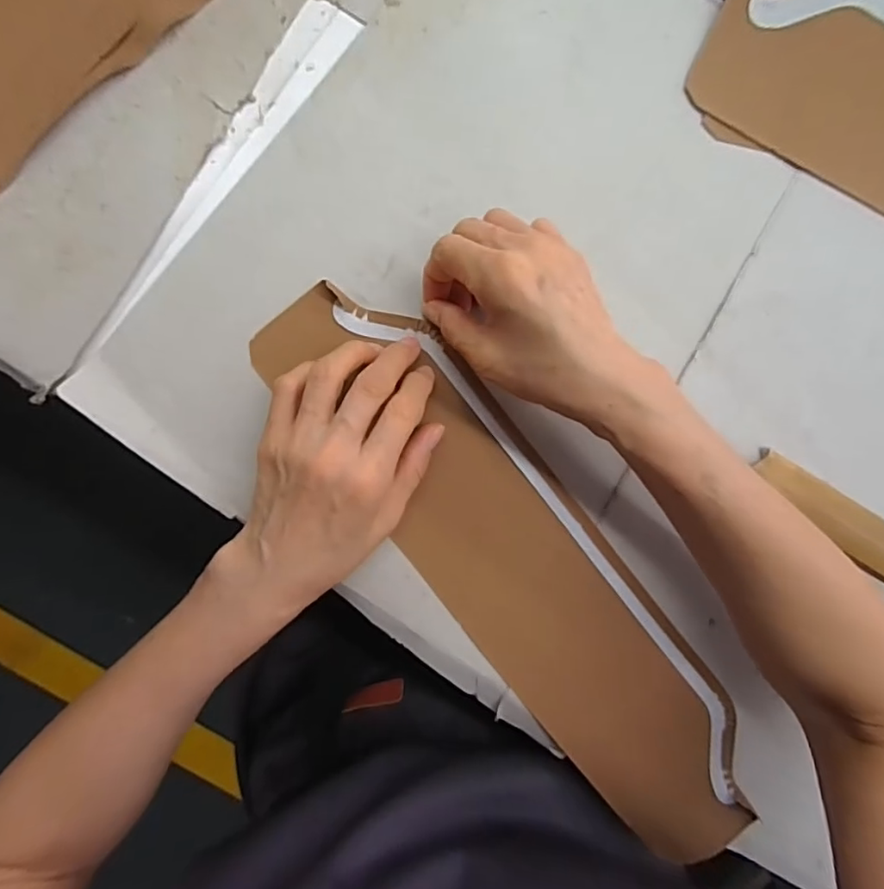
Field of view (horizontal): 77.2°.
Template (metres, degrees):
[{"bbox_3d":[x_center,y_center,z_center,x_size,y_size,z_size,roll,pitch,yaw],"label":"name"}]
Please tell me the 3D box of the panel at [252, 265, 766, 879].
[{"bbox_3d":[0.049,0.074,0.328,0.100,0.010,0.396,-37,93,-2],"label":"panel"}]

